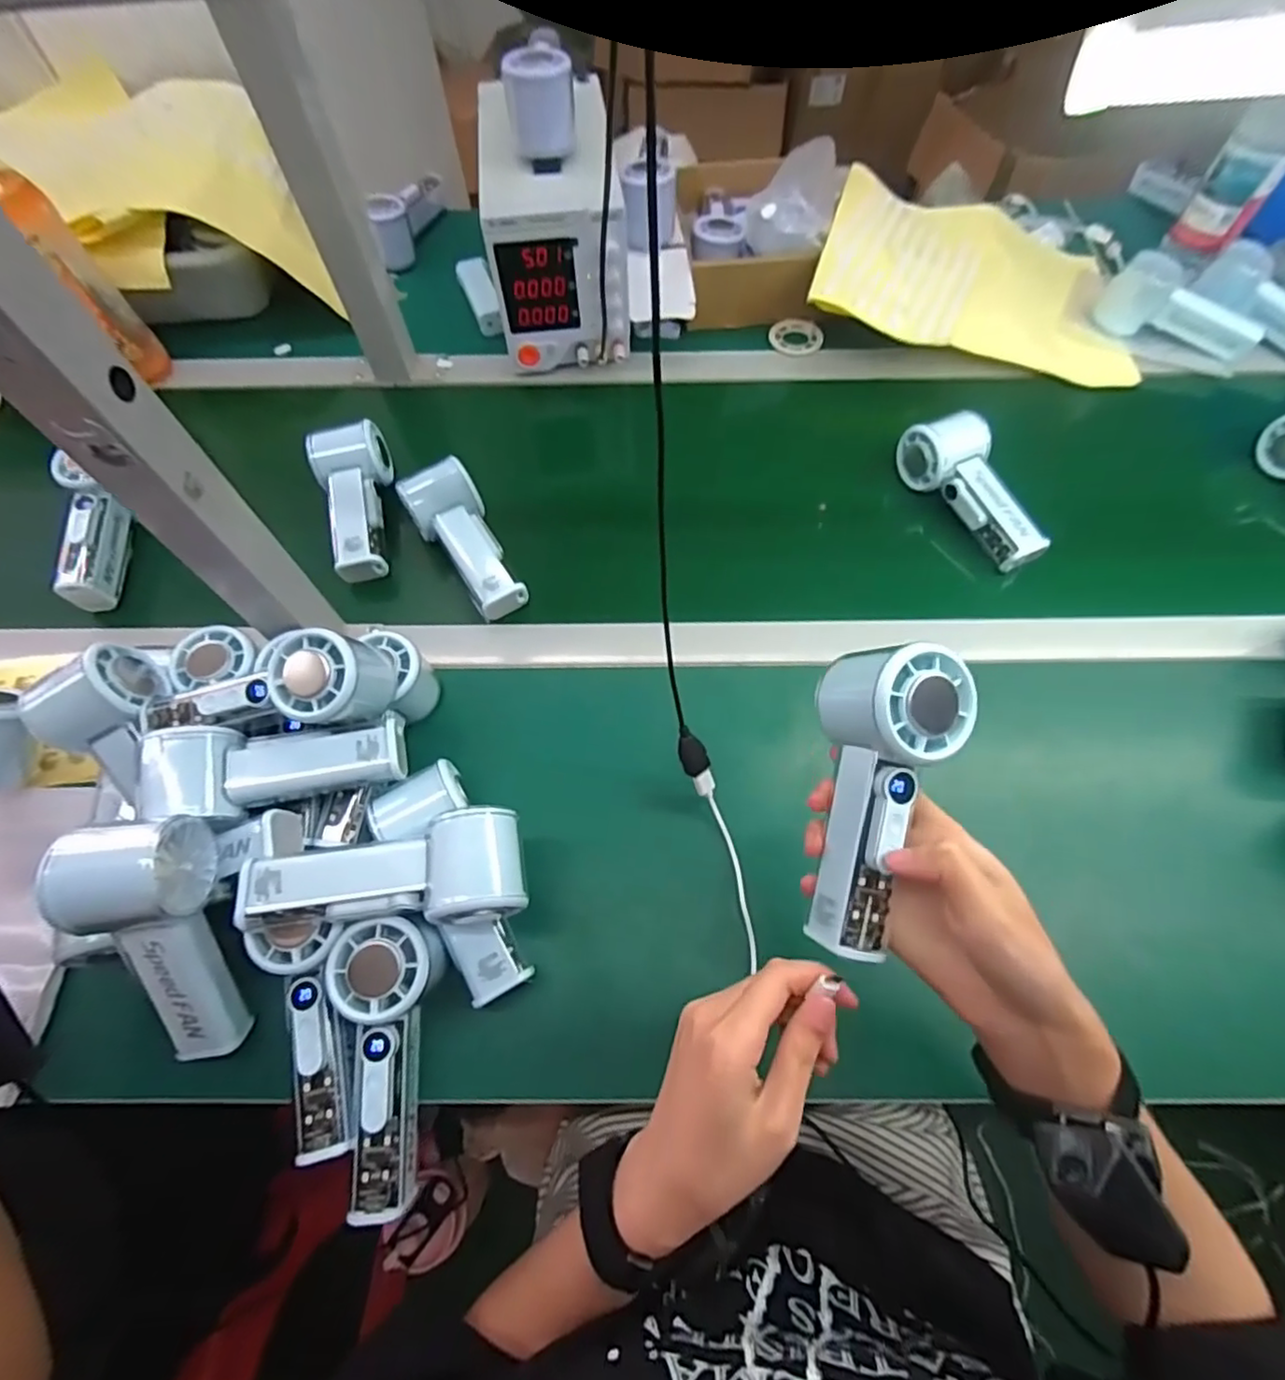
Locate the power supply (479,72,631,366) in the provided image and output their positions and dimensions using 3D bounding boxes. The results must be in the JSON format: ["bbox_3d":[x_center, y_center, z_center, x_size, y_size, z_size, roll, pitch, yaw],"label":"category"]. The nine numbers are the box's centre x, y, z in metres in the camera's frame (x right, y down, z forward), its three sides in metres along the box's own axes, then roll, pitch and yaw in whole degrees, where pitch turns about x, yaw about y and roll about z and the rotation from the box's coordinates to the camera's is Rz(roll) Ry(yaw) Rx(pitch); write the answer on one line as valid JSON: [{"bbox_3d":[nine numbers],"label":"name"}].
[{"bbox_3d":[-0.086,-0.479,0.629,0.124,0.141,0.243,-5,63,-2],"label":"power supply"}]

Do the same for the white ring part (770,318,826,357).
[{"bbox_3d":[0.168,-0.385,0.672,0.056,0.009,0.056,0,63,1],"label":"white ring part"}]

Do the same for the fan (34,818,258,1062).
[{"bbox_3d":[-0.268,0.145,0.349,0.057,0.154,0.061,-7,20,-3],"label":"fan"}]

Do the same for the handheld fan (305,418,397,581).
[{"bbox_3d":[-0.253,-0.169,0.548,0.061,0.049,0.141,-15,64,-7],"label":"handheld fan"}]

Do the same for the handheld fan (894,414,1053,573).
[{"bbox_3d":[0.295,-0.180,0.541,0.057,0.048,0.156,-25,66,-11],"label":"handheld fan"}]

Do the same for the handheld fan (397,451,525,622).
[{"bbox_3d":[-0.150,-0.129,0.526,0.061,0.045,0.142,-30,67,-13],"label":"handheld fan"}]

